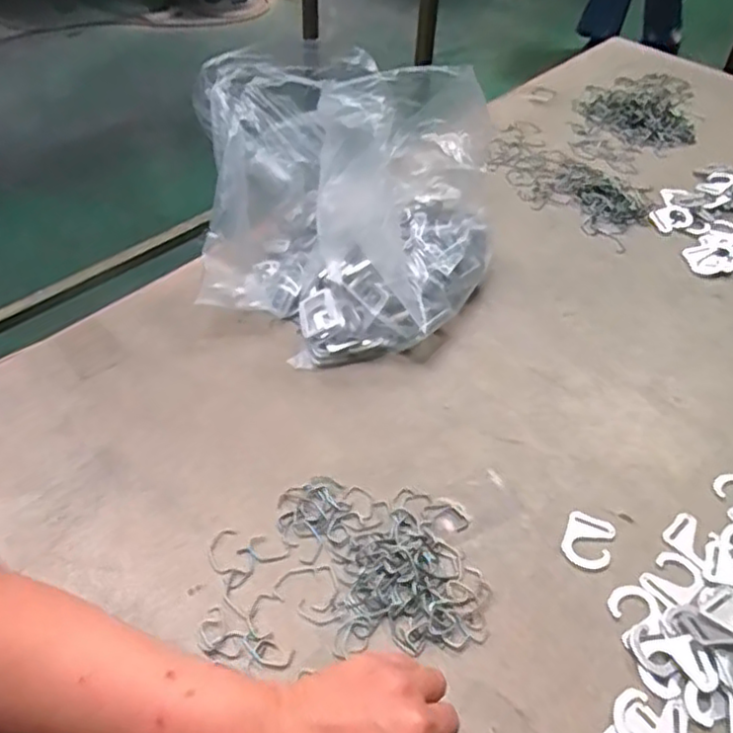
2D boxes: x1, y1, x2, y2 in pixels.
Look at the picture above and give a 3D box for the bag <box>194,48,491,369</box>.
[{"bbox_3d":[-0.018,-0.159,0.652,0.272,0.169,0.269,-4,46,-7],"label":"bag"}]

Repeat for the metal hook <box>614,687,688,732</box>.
[{"bbox_3d":[0.175,0.218,0.414,0.043,0.004,0.035,14,46,11],"label":"metal hook"}]

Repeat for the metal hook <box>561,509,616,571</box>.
[{"bbox_3d":[0.164,0.129,0.501,0.034,0.004,0.046,18,47,14],"label":"metal hook"}]

